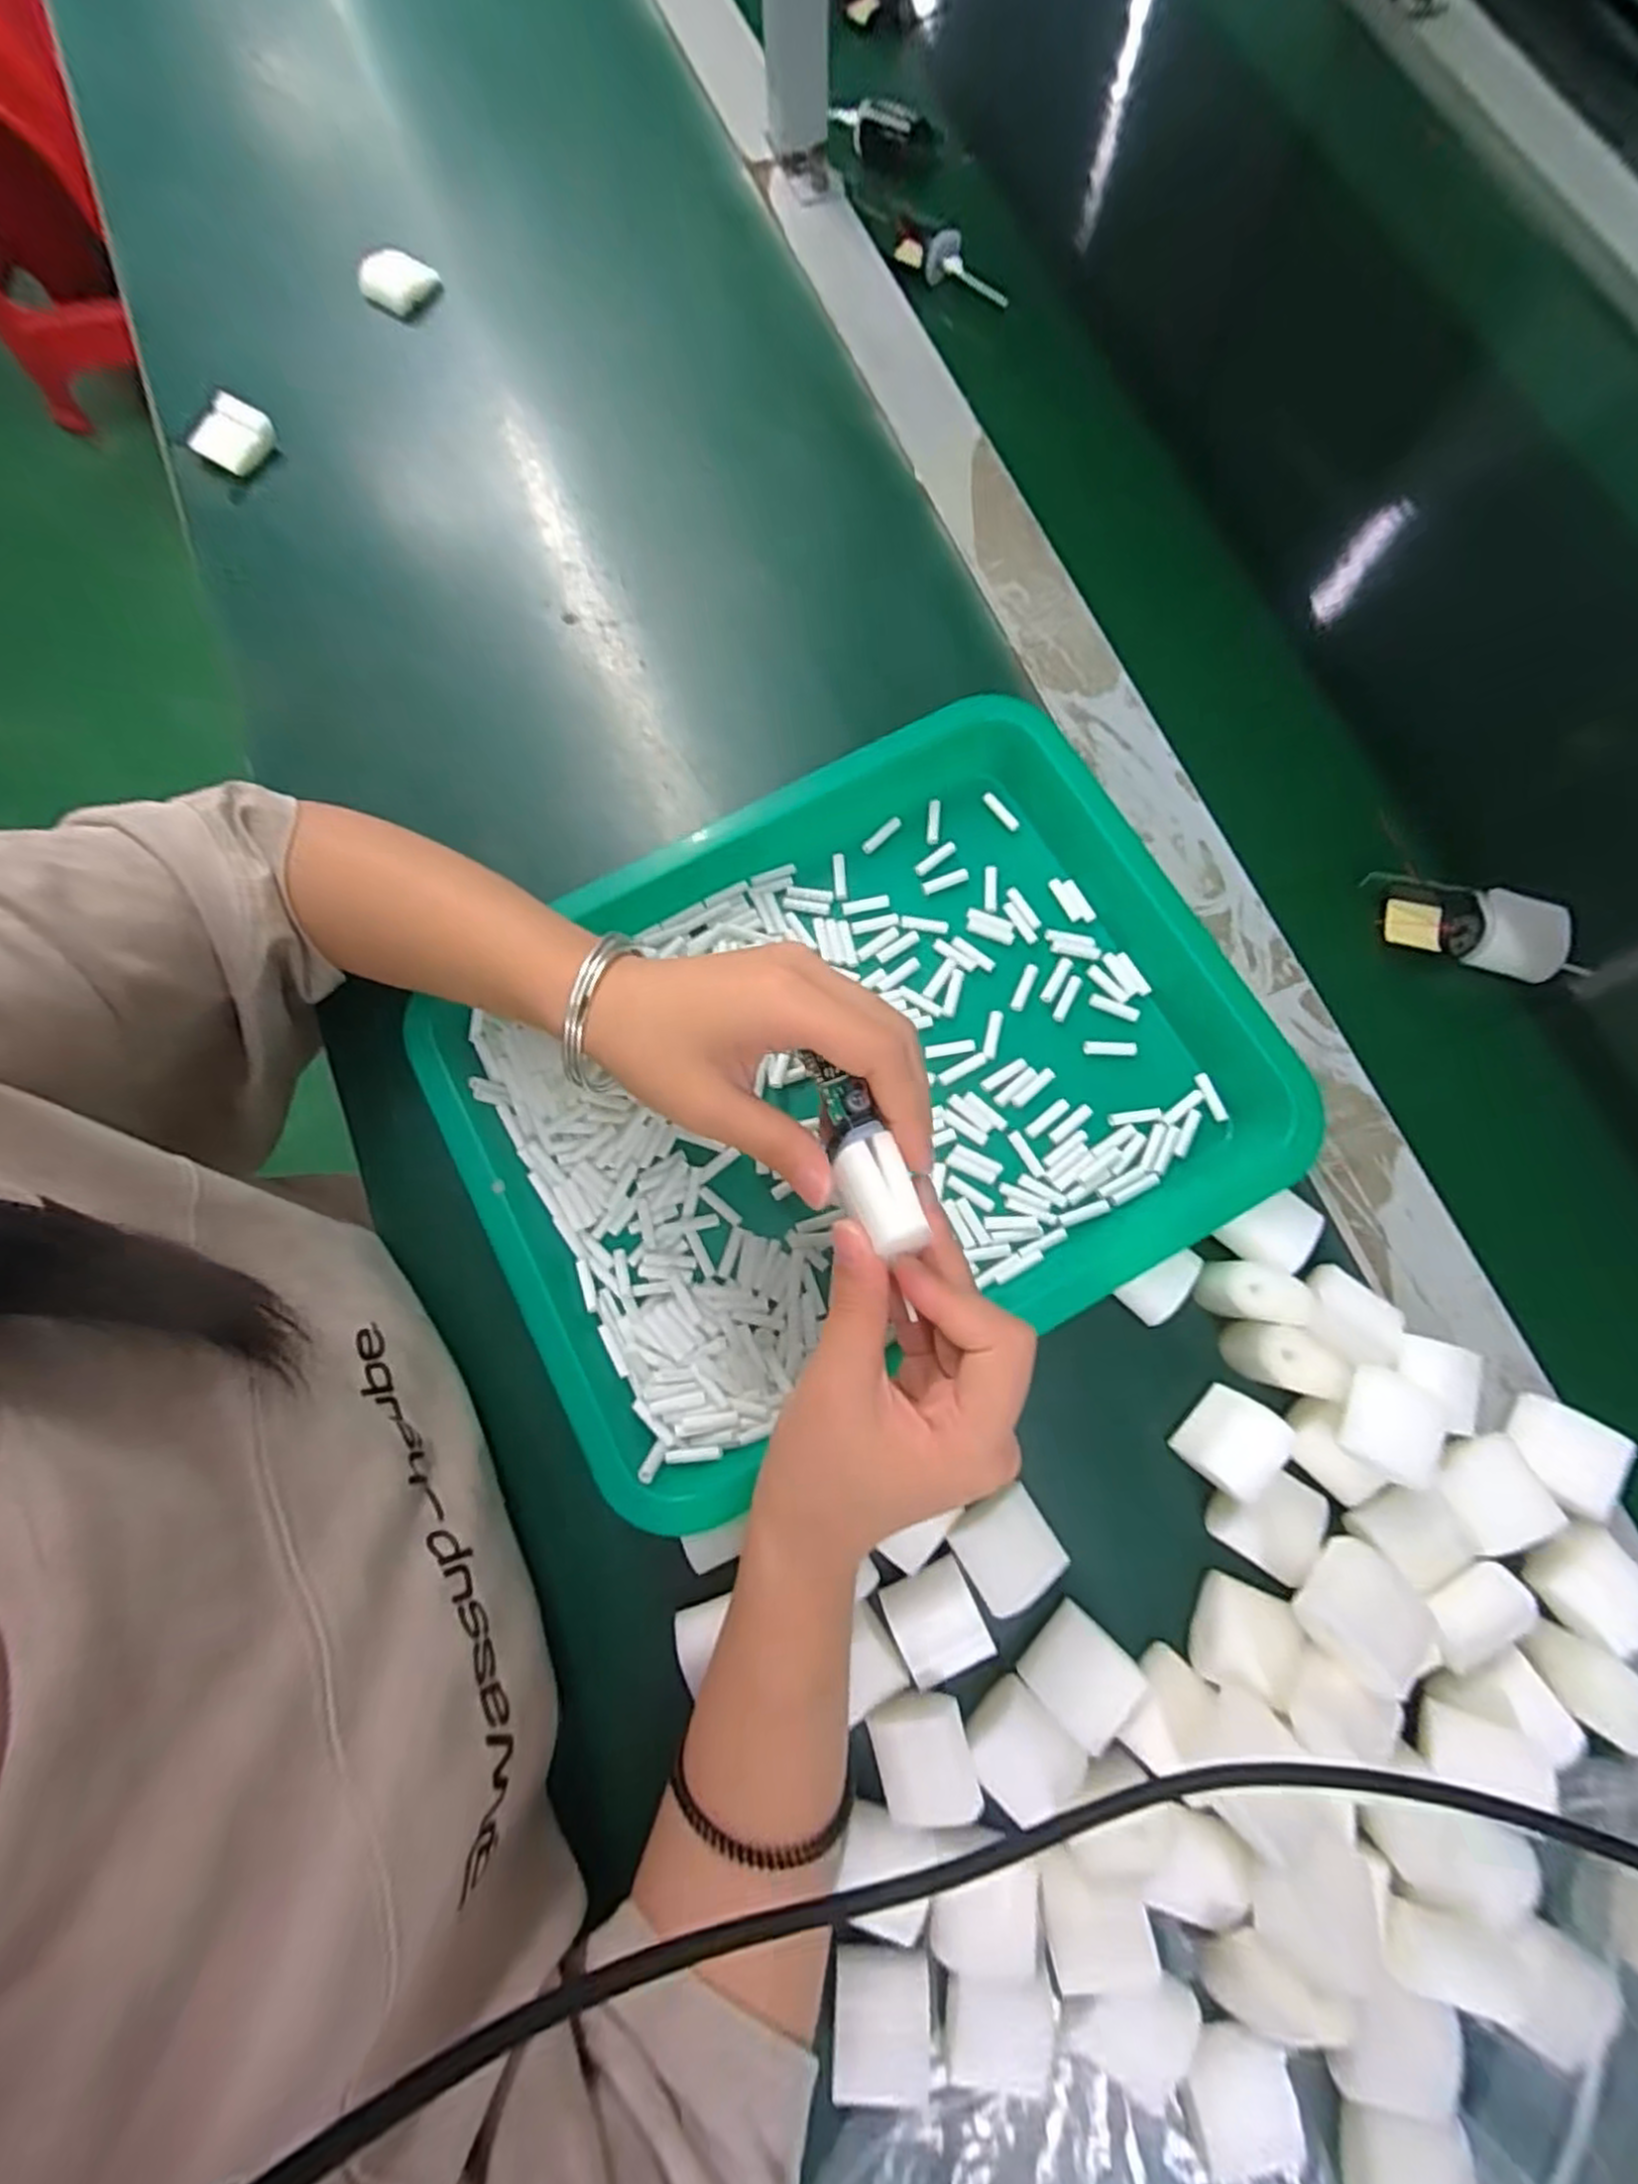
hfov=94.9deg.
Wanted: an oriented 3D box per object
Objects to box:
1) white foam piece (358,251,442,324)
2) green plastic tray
[{"bbox_3d":[-0.244,-0.470,0.439,0.042,0.026,0.019,-22,78,-5],"label":"white foam piece"},{"bbox_3d":[0.025,-0.012,0.333,0.357,0.034,0.251,-27,77,-6],"label":"green plastic tray"}]

